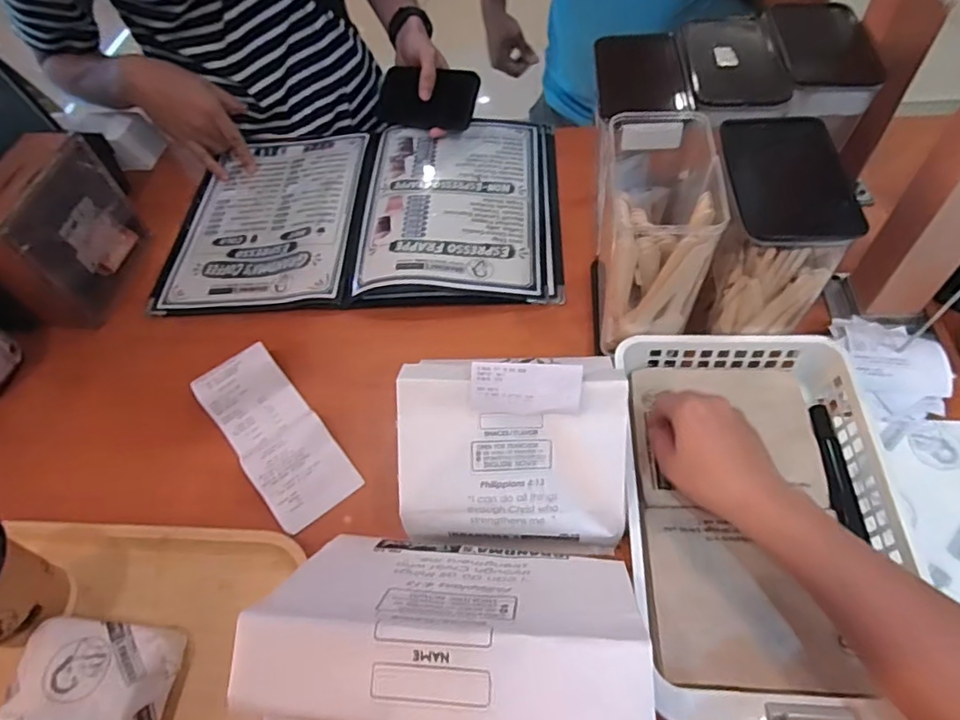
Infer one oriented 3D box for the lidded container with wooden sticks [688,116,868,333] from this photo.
[{"bbox_3d":[0.242,-0.109,0.513,0.080,0.169,0.139,1,56,6],"label":"lidded container with wooden sticks"}]

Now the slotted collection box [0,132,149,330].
[{"bbox_3d":[-0.461,-0.145,0.643,0.067,0.147,0.159,1,56,6],"label":"slotted collection box"}]

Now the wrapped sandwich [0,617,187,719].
[{"bbox_3d":[-0.282,0.245,0.414,0.108,0.049,0.106,-4,55,2],"label":"wrapped sandwich"}]

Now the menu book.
[{"bbox_3d":[-0.138,-0.192,0.720,0.463,0.022,0.306,-1,55,5],"label":"menu book"}]

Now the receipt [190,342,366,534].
[{"bbox_3d":[-0.197,0.065,0.553,0.078,0.017,0.189,-35,60,-18],"label":"receipt"}]

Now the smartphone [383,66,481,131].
[{"bbox_3d":[-0.067,-0.342,0.765,0.128,0.071,0.014,10,18,14],"label":"smartphone"}]

